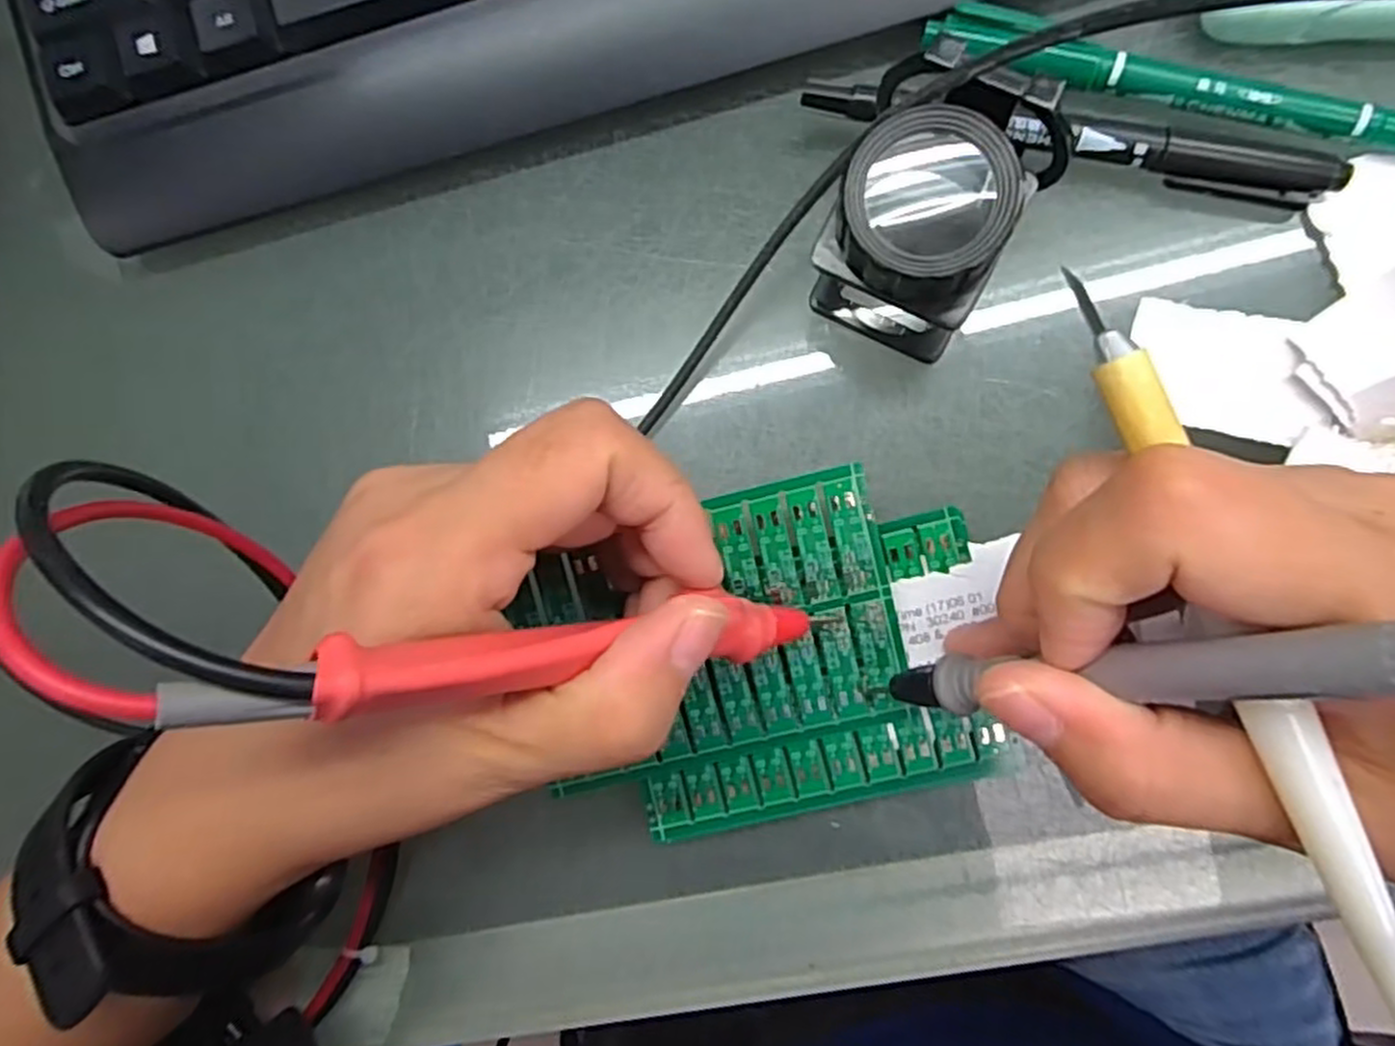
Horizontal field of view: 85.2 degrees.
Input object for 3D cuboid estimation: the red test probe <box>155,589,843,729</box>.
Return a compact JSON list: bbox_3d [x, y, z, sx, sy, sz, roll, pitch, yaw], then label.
[{"bbox_3d":[-0.017,0.023,0.149,0.011,0.144,0.013,-5,86,48],"label":"red test probe"}]

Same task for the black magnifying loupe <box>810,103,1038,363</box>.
[{"bbox_3d":[0.054,-0.069,0.188,0.039,0.058,0.037,30,92,8],"label":"black magnifying loupe"}]

